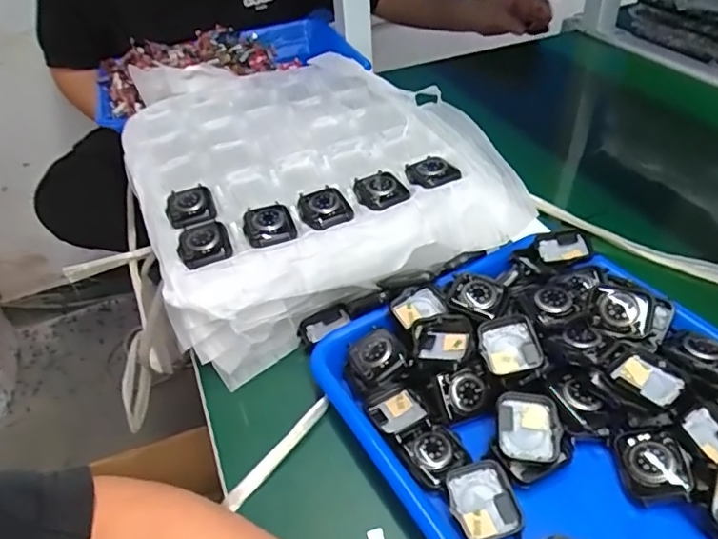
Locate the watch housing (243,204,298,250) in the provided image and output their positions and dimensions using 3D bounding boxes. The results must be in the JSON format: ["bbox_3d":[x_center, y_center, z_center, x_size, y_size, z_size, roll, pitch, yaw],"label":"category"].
[{"bbox_3d":[-0.073,-0.036,0.442,0.039,0.011,0.048,-15,42,-11],"label":"watch housing"}]

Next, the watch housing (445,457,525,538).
[{"bbox_3d":[0.073,0.136,0.320,0.038,0.009,0.044,-14,42,-9],"label":"watch housing"}]

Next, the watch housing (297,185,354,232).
[{"bbox_3d":[-0.029,-0.053,0.453,0.041,0.008,0.051,-19,43,-15],"label":"watch housing"}]

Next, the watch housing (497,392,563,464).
[{"bbox_3d":[0.107,0.099,0.345,0.037,0.011,0.041,7,55,1],"label":"watch housing"}]

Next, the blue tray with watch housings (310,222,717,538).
[{"bbox_3d":[0.146,0.103,0.331,0.241,0.043,0.331,-24,44,-20],"label":"blue tray with watch housings"}]

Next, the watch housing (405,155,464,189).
[{"bbox_3d":[0.061,-0.085,0.472,0.036,0.008,0.048,-18,43,-13],"label":"watch housing"}]

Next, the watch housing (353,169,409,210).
[{"bbox_3d":[0.019,-0.067,0.465,0.041,0.010,0.048,-15,42,-11],"label":"watch housing"}]

